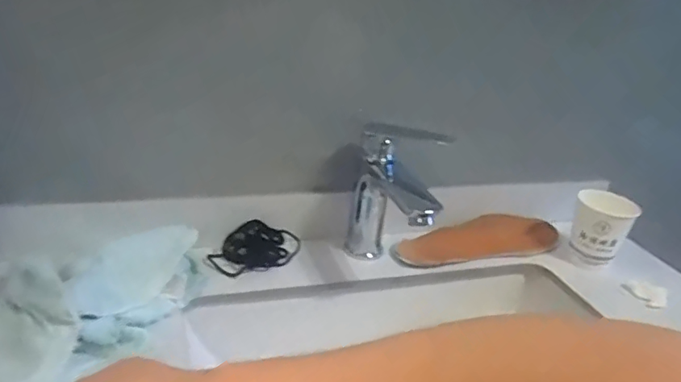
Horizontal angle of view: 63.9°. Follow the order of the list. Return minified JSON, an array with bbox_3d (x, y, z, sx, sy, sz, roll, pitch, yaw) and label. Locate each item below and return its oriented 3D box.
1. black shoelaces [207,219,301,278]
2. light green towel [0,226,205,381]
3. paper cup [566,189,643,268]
[{"bbox_3d":[-0.099,0.065,0.627,0.059,0.030,0.099,28,32,36],"label":"black shoelaces"},{"bbox_3d":[-0.228,0.091,0.483,0.147,0.069,0.238,14,26,12],"label":"light green towel"},{"bbox_3d":[0.338,0.048,0.708,0.067,0.093,0.068,25,30,31],"label":"paper cup"}]

